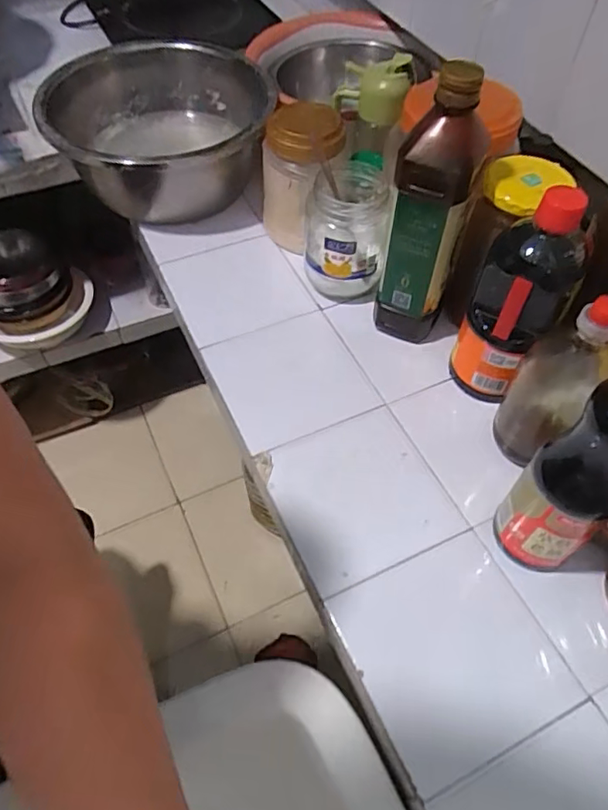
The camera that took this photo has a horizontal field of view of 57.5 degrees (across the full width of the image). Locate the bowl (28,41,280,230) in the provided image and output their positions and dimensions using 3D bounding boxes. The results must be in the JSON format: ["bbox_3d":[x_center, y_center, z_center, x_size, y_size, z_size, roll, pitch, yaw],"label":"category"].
[{"bbox_3d":[-0.185,-0.359,0.746,0.267,0.133,0.285,0,54,0],"label":"bowl"}]

